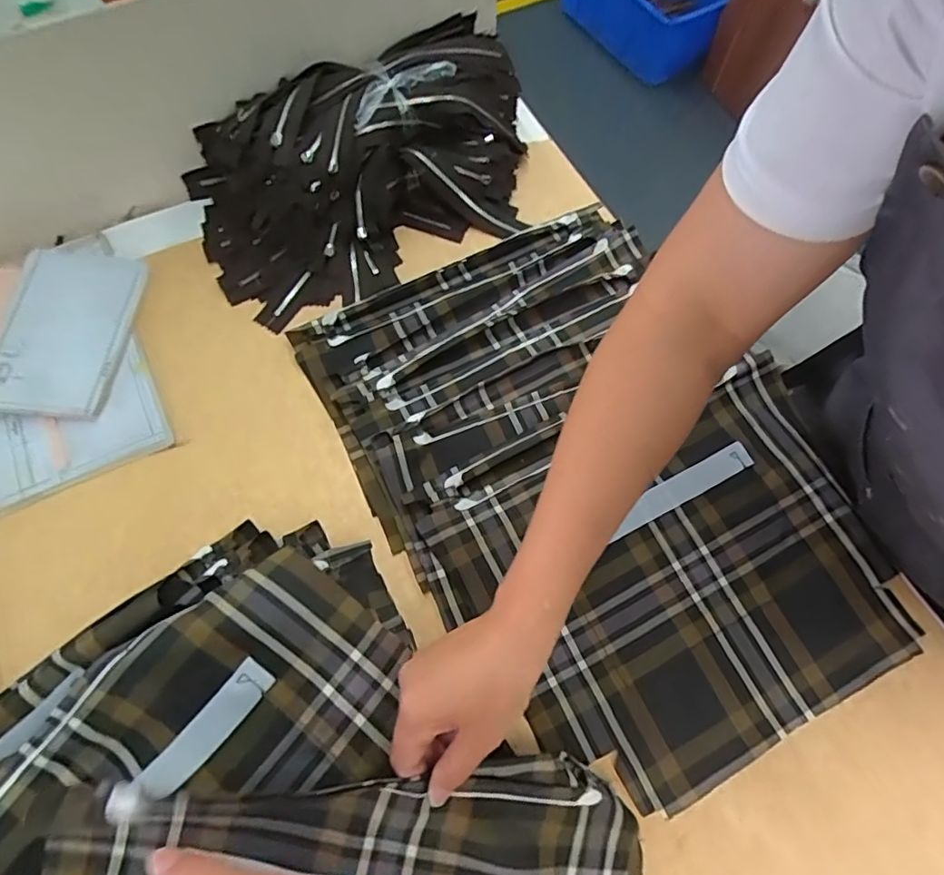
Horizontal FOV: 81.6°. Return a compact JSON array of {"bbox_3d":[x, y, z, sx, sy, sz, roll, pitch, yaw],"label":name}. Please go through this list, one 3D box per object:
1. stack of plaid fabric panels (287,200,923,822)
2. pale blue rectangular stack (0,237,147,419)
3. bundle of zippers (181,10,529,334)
[{"bbox_3d":[0.109,0.024,0.497,0.373,0.027,0.504,-26,70,-12],"label":"stack of plaid fabric panels"},{"bbox_3d":[-0.392,-0.113,0.532,0.109,0.021,0.188,9,67,-13],"label":"pale blue rectangular stack"},{"bbox_3d":[-0.106,-0.285,0.571,0.374,0.120,0.219,-21,69,-11],"label":"bundle of zippers"}]

